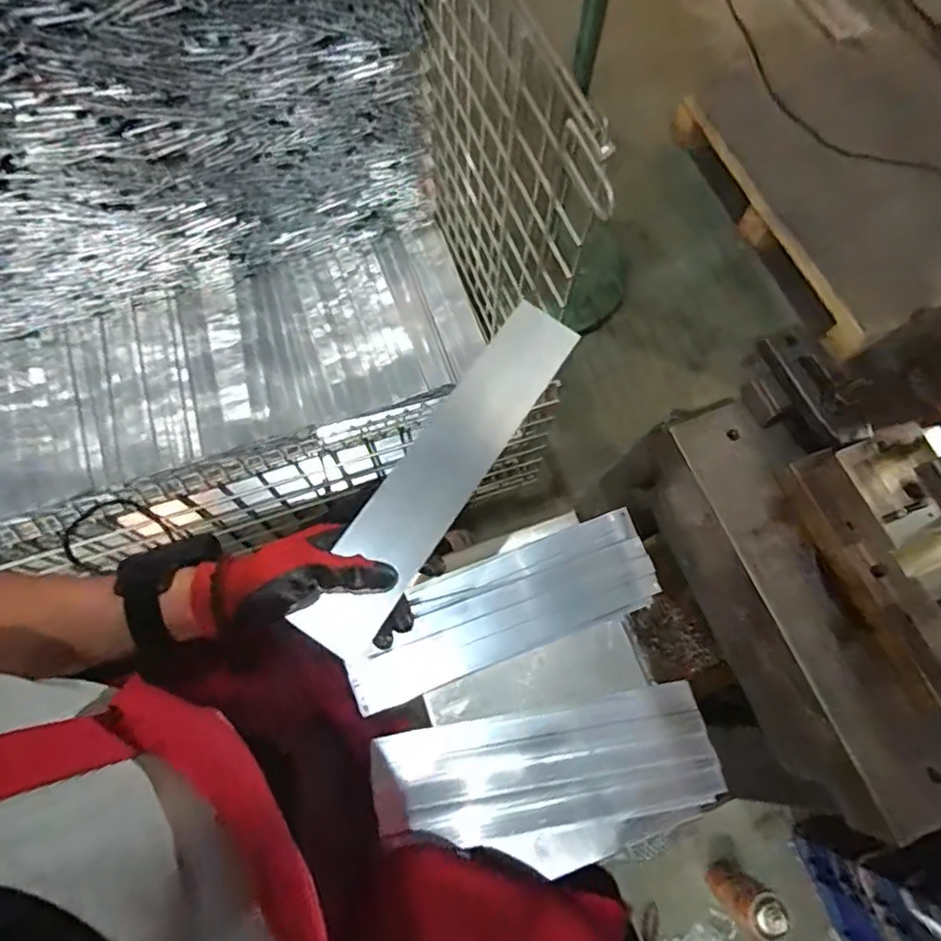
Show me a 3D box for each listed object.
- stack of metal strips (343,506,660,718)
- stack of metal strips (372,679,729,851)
[{"bbox_3d":[0.033,0.143,0.603,0.328,0.023,0.102,-19,72,-9],"label":"stack of metal strips"},{"bbox_3d":[0.072,0.291,0.560,0.322,0.020,0.106,-9,70,-6],"label":"stack of metal strips"}]

